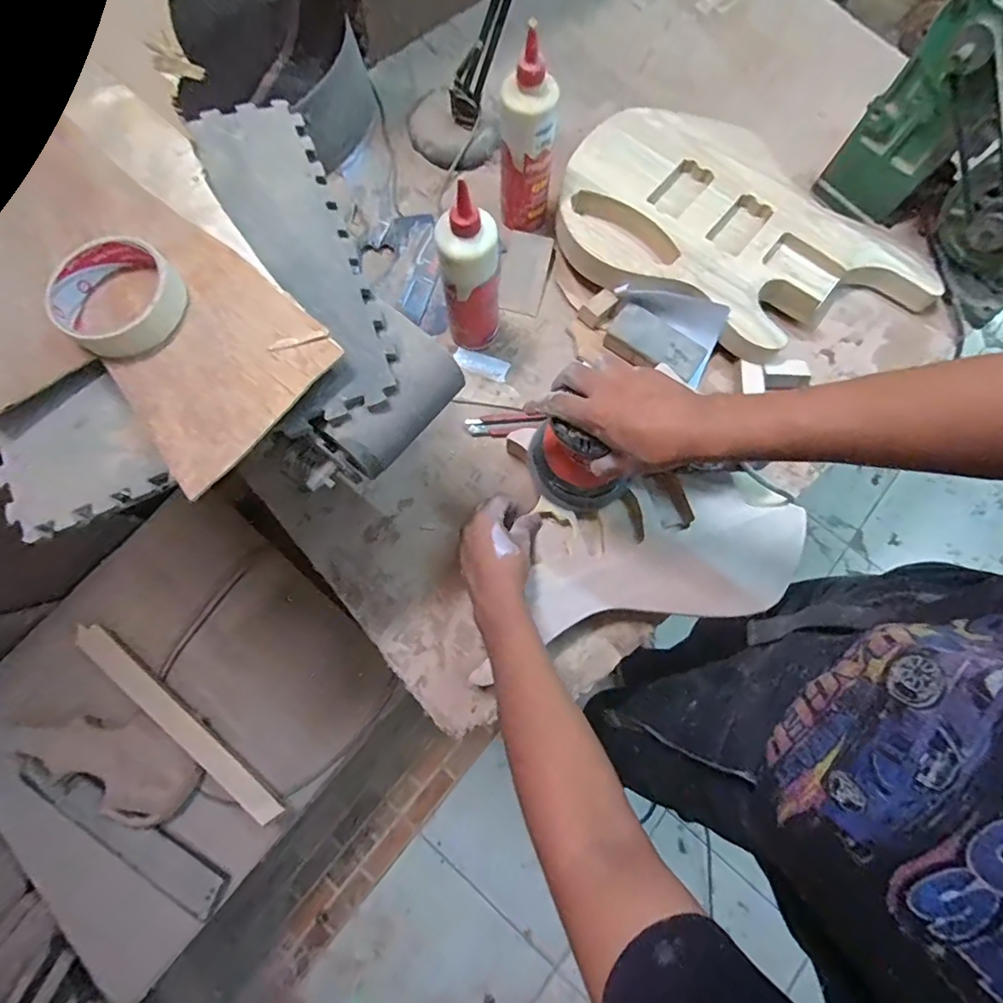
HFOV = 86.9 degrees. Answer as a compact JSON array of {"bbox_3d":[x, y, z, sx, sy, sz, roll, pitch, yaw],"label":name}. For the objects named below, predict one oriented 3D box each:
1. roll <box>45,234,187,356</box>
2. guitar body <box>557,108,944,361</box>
[{"bbox_3d":[-0.275,-0.147,0.379,0.093,0.022,0.082,30,77,6],"label":"roll"},{"bbox_3d":[0.320,-0.347,0.707,0.489,0.054,0.310,33,78,7],"label":"guitar body"}]

